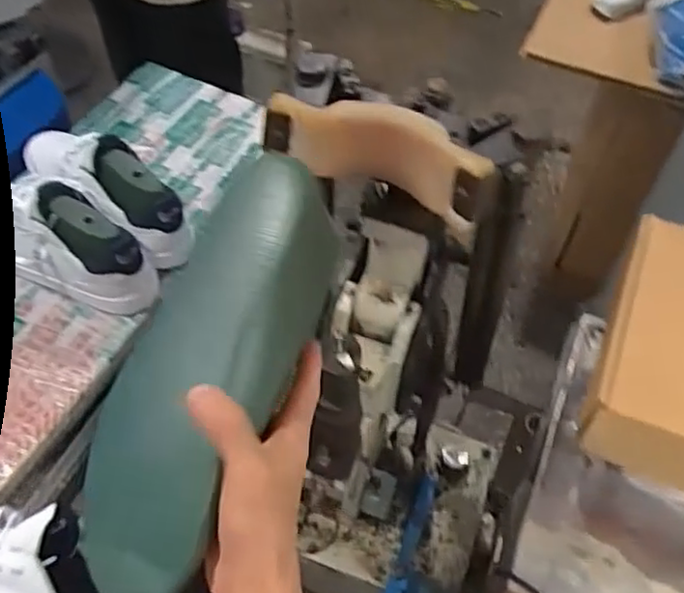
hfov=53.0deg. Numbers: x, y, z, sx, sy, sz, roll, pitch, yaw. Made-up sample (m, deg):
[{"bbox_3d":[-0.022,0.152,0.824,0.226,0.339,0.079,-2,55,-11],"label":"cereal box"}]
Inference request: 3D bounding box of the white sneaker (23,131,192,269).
[{"bbox_3d":[-0.341,-0.158,0.934,0.303,0.133,0.088,34,60,20],"label":"white sneaker"}]

